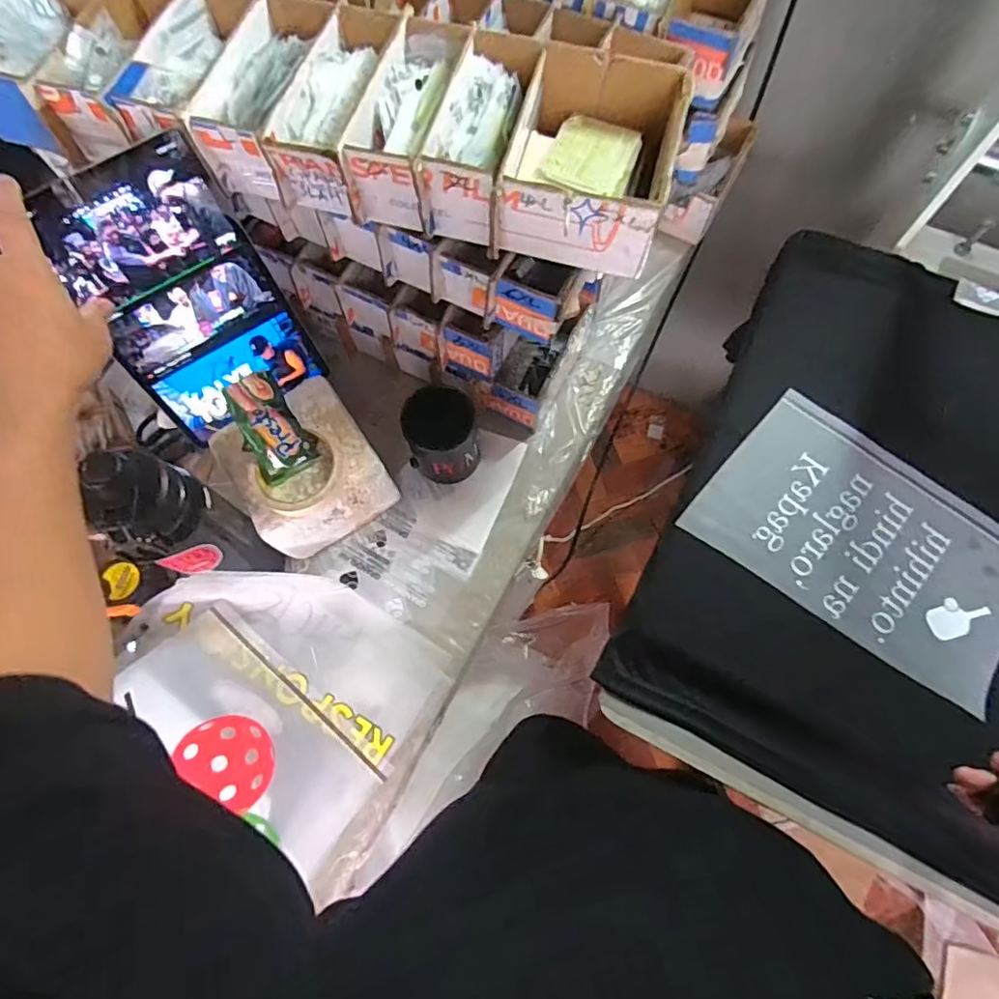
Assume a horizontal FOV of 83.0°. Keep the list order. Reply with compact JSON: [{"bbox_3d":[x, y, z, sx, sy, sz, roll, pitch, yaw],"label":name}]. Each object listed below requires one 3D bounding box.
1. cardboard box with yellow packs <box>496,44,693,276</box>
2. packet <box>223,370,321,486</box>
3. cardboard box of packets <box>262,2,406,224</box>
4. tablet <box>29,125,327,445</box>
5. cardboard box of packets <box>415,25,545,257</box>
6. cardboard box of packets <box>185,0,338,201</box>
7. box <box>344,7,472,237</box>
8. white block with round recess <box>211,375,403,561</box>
[{"bbox_3d":[0.078,-0.291,0.484,0.130,0.073,0.171,15,71,6],"label":"cardboard box with yellow packs"},{"bbox_3d":[-0.222,-0.068,0.543,0.061,0.104,0.014,-33,35,-11],"label":"packet"},{"bbox_3d":[-0.133,-0.341,0.495,0.070,0.073,0.177,15,71,6],"label":"cardboard box of packets"},{"bbox_3d":[-0.290,-0.184,0.530,0.156,0.235,0.012,-33,45,-11],"label":"tablet"},{"bbox_3d":[-0.015,-0.307,0.486,0.067,0.070,0.169,13,71,6],"label":"cardboard box of packets"},{"bbox_3d":[-0.198,-0.359,0.503,0.071,0.070,0.177,14,71,6],"label":"cardboard box of packets"},{"bbox_3d":[-0.075,-0.327,0.489,0.068,0.069,0.172,13,71,6],"label":"box"},{"bbox_3d":[-0.210,-0.034,0.625,0.142,0.128,0.136,-32,73,-10],"label":"white block with round recess"}]

